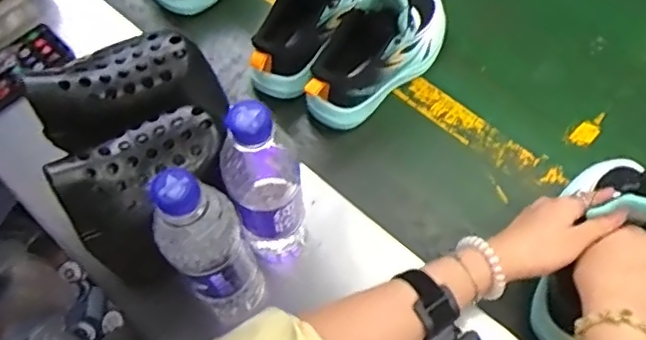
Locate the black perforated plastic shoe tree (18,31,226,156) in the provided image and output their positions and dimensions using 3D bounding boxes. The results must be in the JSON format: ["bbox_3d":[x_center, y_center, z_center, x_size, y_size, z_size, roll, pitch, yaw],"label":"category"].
[{"bbox_3d":[-0.180,-0.074,0.546,0.182,0.095,0.081,-17,58,-27],"label":"black perforated plastic shoe tree"}]

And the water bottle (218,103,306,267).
[{"bbox_3d":[-0.051,0.023,0.515,0.057,0.262,0.055,0,64,0],"label":"water bottle"}]

